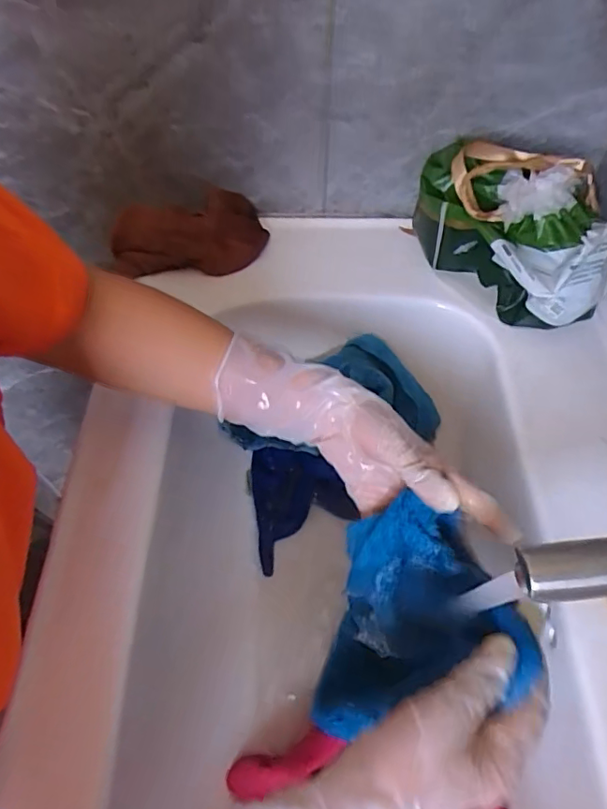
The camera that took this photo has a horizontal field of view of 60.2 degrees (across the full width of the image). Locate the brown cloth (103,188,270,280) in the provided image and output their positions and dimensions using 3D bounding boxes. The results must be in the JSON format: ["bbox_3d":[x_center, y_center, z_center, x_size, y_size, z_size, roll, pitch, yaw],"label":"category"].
[{"bbox_3d":[-0.116,-0.175,0.536,0.148,0.040,0.081,-8,58,-6],"label":"brown cloth"}]

